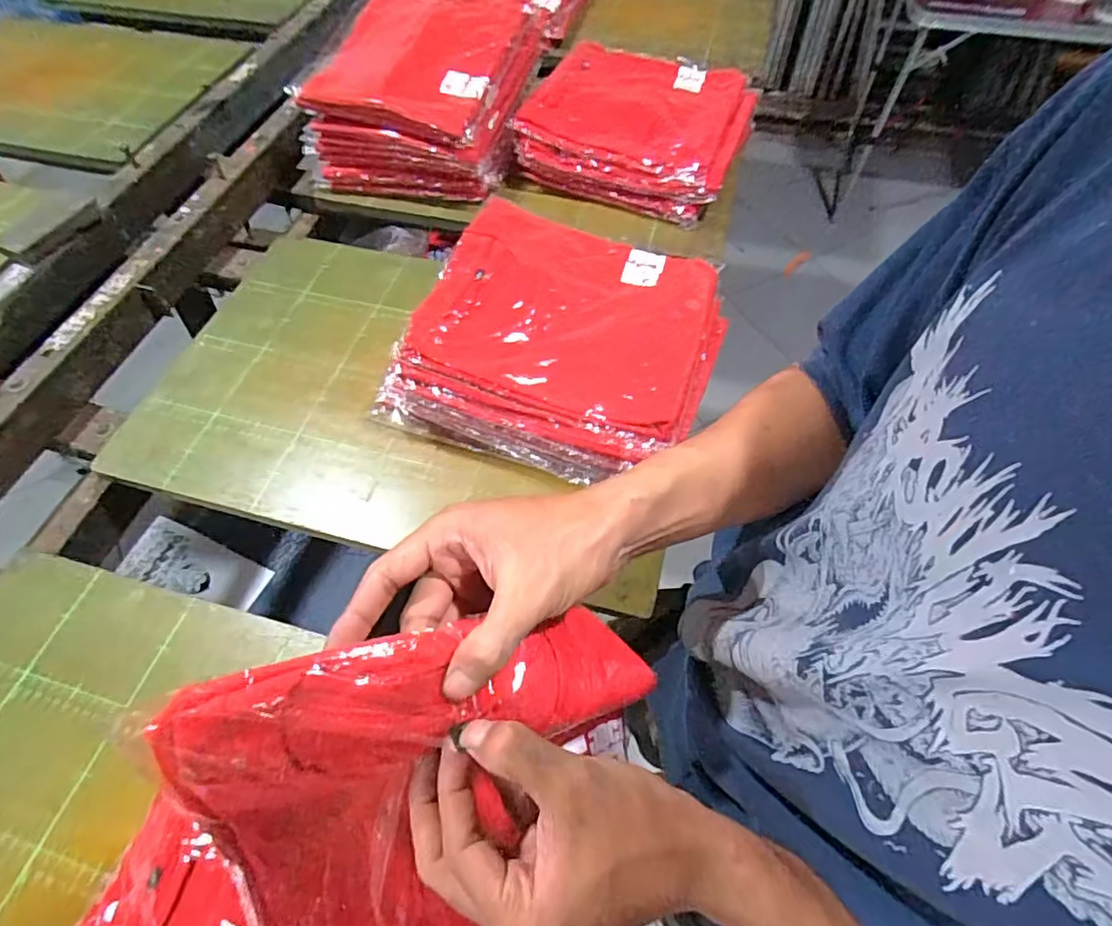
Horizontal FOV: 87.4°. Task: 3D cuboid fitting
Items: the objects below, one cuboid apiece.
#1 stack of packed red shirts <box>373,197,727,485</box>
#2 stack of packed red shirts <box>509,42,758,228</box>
[{"bbox_3d":[0.012,-0.125,0.630,0.300,0.121,0.282,19,60,13],"label":"stack of packed red shirts"},{"bbox_3d":[0.121,-0.492,0.850,0.297,0.079,0.266,18,60,12],"label":"stack of packed red shirts"}]

